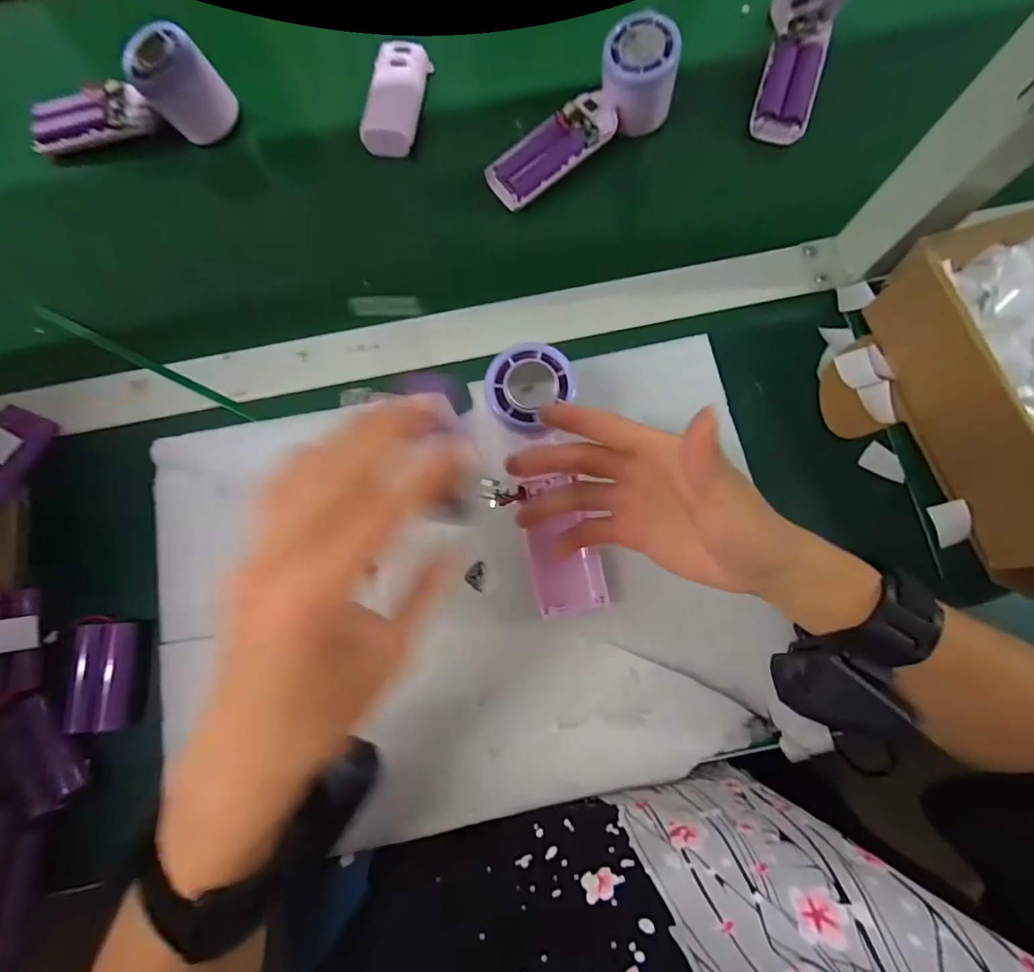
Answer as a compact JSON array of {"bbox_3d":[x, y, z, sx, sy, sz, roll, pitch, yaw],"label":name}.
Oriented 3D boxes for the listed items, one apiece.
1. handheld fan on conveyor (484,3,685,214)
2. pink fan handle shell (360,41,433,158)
[{"bbox_3d":[0.051,-0.286,0.387,0.165,0.048,0.051,-37,80,7],"label":"handheld fan on conveyor"},{"bbox_3d":[-0.100,-0.326,0.408,0.043,0.018,0.103,10,78,1],"label":"pink fan handle shell"}]

